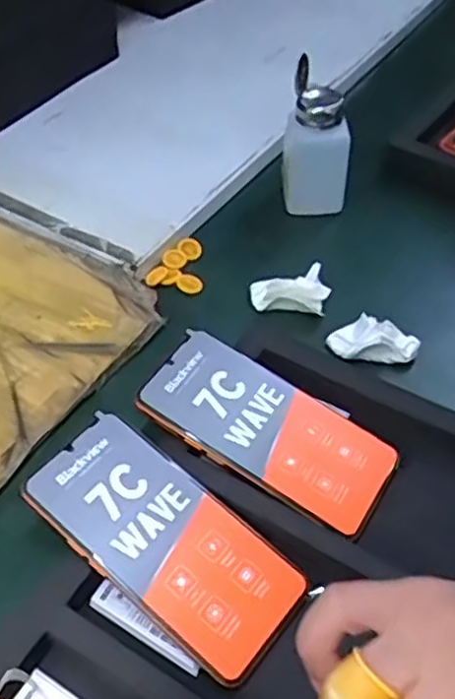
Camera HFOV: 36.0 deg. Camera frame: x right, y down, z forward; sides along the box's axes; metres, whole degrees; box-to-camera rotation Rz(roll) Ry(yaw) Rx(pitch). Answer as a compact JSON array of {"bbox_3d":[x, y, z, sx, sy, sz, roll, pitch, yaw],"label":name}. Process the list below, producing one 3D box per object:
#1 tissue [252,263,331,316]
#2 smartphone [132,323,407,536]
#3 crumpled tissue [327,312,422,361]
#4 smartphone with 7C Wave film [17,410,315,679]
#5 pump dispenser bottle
[{"bbox_3d":[0.047,-0.045,0.538,0.057,0.025,0.032,-2,48,0],"label":"tissue"},{"bbox_3d":[0.026,0.050,0.440,0.157,0.012,0.072,31,55,11],"label":"smartphone"},{"bbox_3d":[0.106,-0.007,0.505,0.063,0.033,0.017,8,49,9],"label":"crumpled tissue"},{"bbox_3d":[-0.035,0.105,0.394,0.155,0.005,0.075,37,58,14],"label":"smartphone with 7C Wave film"},{"bbox_3d":[0.075,-0.166,0.575,0.059,0.115,0.043,5,49,6],"label":"pump dispenser bottle"}]

